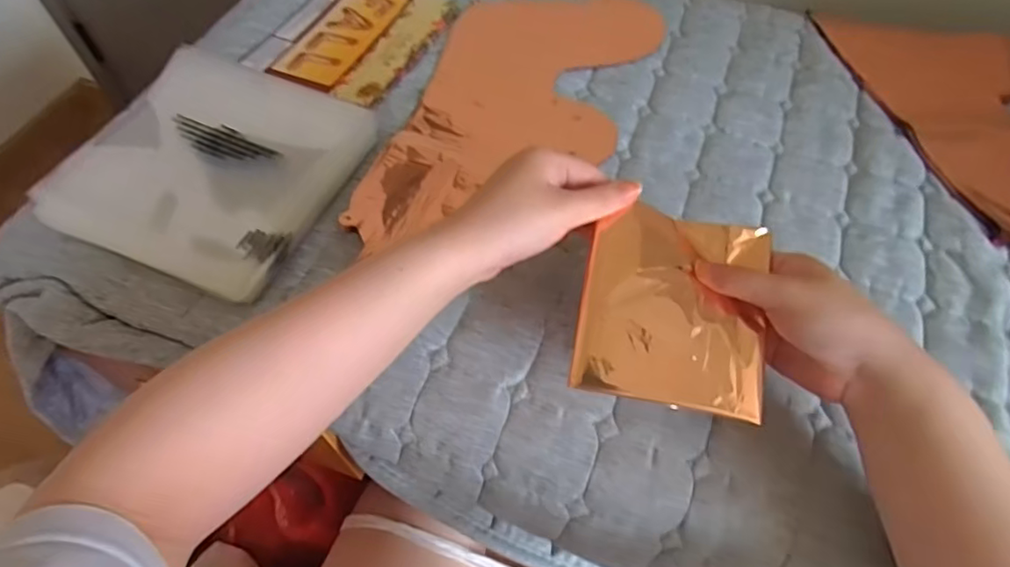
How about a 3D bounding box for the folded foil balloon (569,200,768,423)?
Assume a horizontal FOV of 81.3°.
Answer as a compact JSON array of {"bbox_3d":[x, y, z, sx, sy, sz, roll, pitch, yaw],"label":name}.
[{"bbox_3d":[0.112,0.015,0.389,0.118,0.016,0.128,10,77,7],"label":"folded foil balloon"}]

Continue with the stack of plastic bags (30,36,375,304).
[{"bbox_3d":[-0.260,-0.110,0.533,0.223,0.033,0.223,19,60,14],"label":"stack of plastic bags"}]

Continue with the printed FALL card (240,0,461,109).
[{"bbox_3d":[-0.167,-0.277,0.650,0.169,0.011,0.197,21,61,15],"label":"printed FALL card"}]

